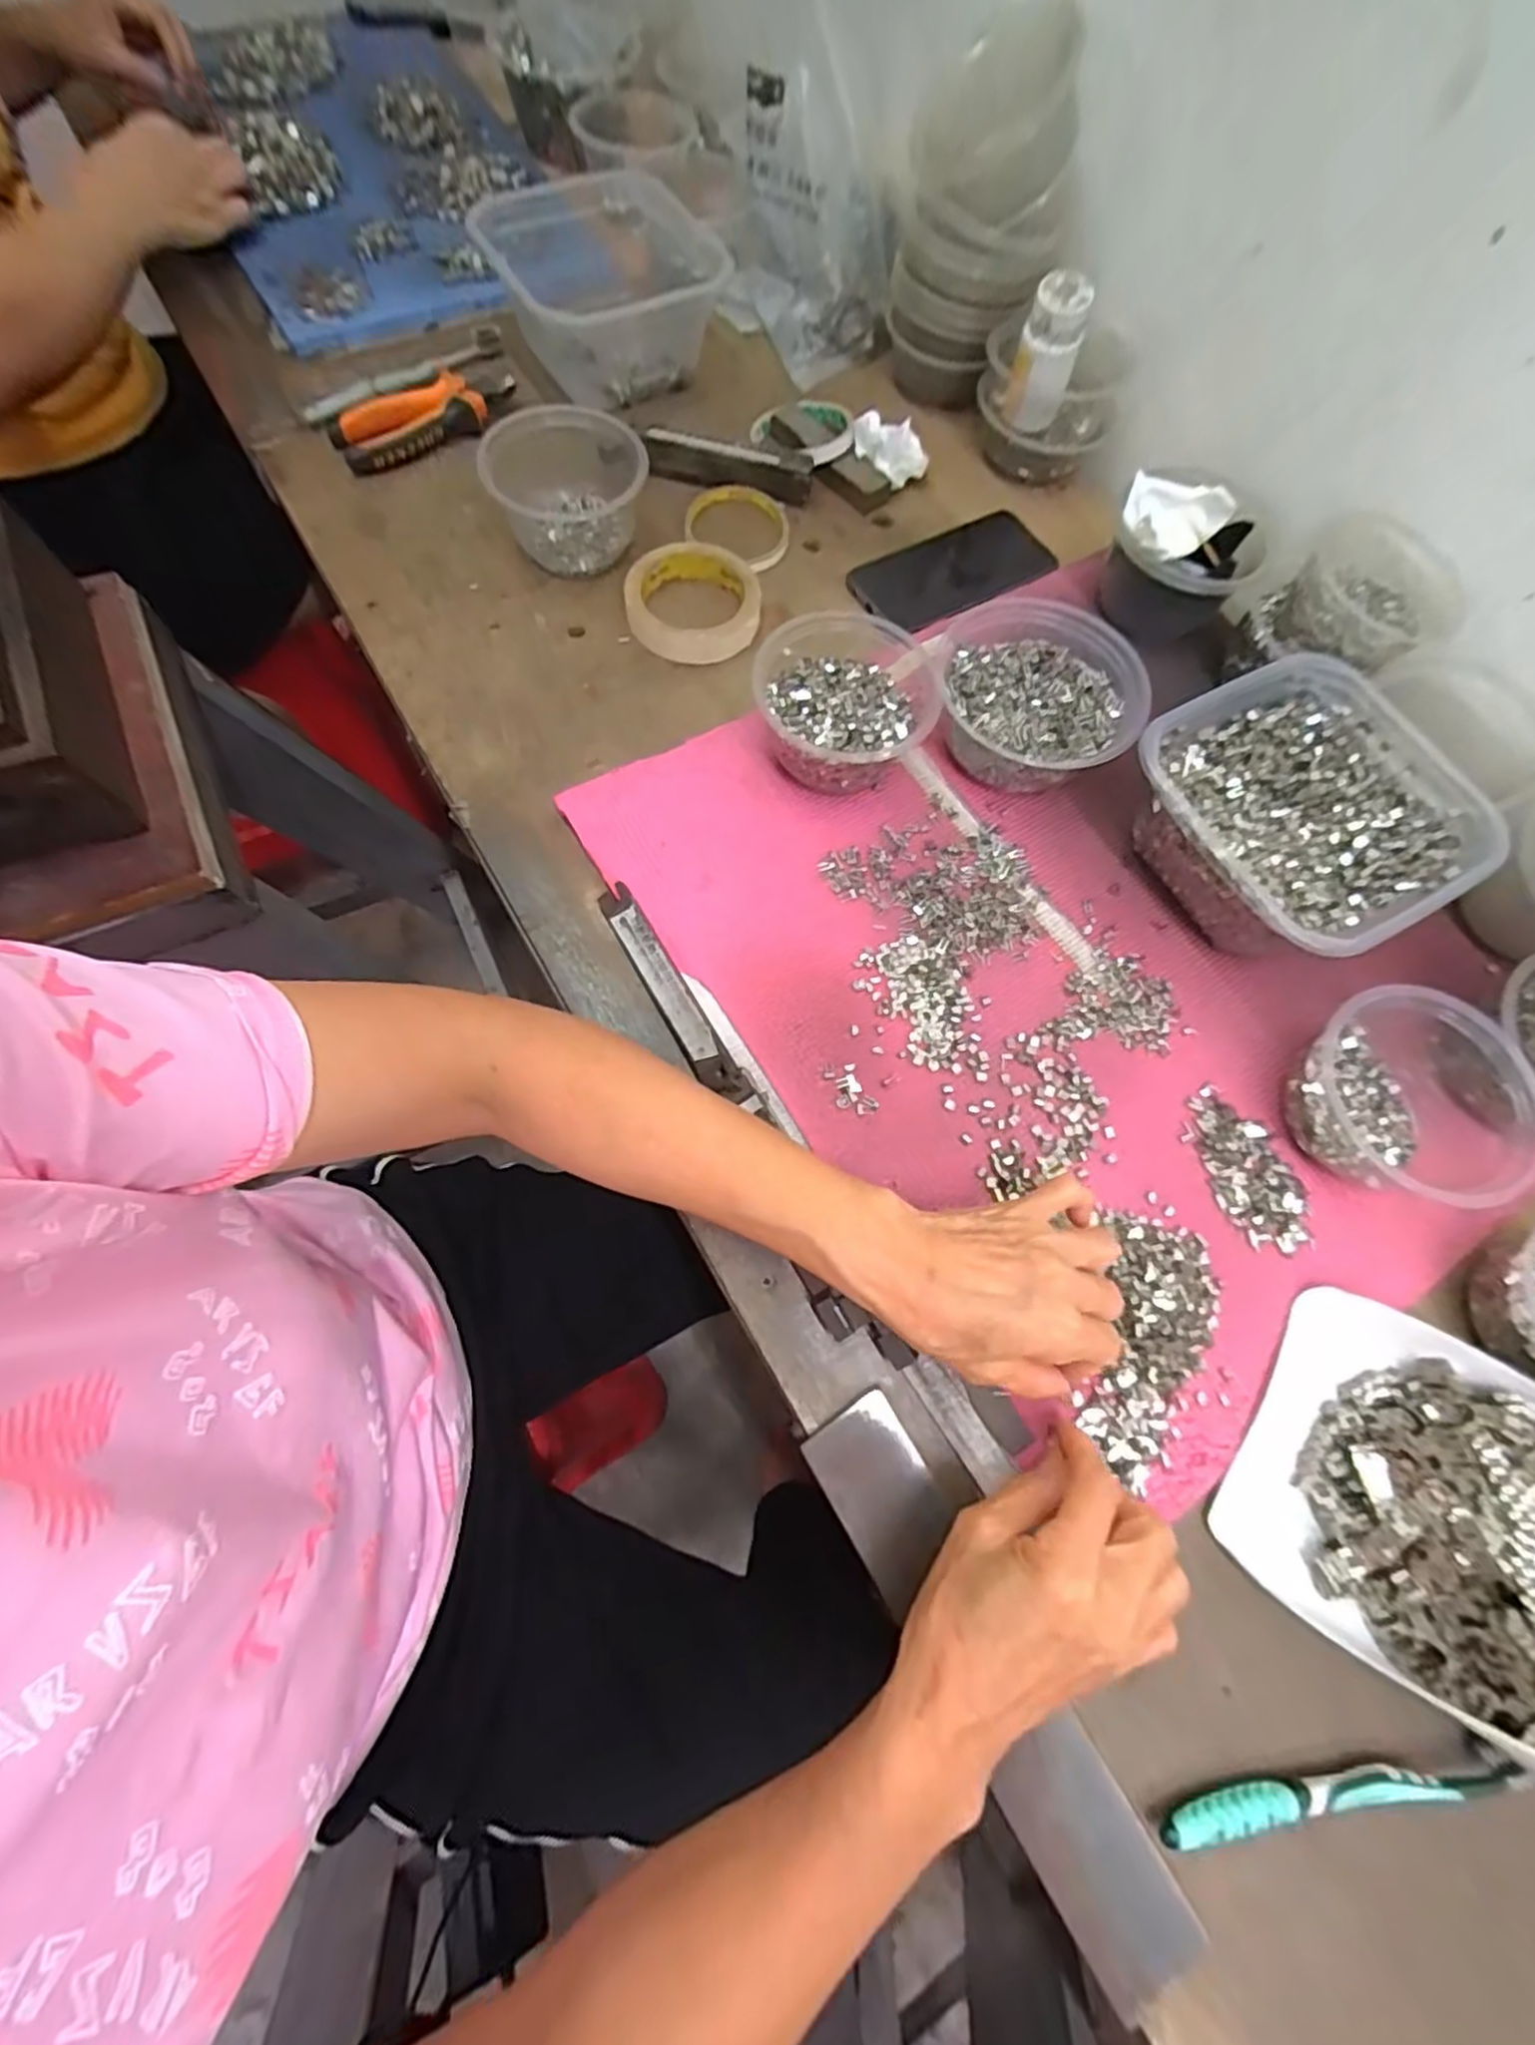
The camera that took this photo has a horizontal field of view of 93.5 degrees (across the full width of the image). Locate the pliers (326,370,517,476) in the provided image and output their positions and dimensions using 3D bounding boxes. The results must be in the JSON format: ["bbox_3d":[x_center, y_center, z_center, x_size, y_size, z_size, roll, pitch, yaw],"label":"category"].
[{"bbox_3d":[-0.272,-0.491,0.584,0.153,0.030,0.068,-32,76,-15],"label":"pliers"}]

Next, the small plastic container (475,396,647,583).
[{"bbox_3d":[-0.146,-0.395,0.539,0.118,0.061,0.097,-16,72,-9],"label":"small plastic container"}]

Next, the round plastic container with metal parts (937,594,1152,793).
[{"bbox_3d":[0.180,-0.215,0.488,0.130,0.053,0.135,1,70,-4],"label":"round plastic container with metal parts"}]

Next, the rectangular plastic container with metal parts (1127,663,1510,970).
[{"bbox_3d":[0.329,-0.127,0.458,0.175,0.074,0.174,-29,75,-13],"label":"rectangular plastic container with metal parts"}]

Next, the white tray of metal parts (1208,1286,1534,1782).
[{"bbox_3d":[0.330,0.231,0.324,0.171,0.075,0.157,34,72,9],"label":"white tray of metal parts"}]

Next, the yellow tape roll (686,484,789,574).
[{"bbox_3d":[-0.021,-0.400,0.584,0.080,0.020,0.080,1,70,-4],"label":"yellow tape roll"}]

